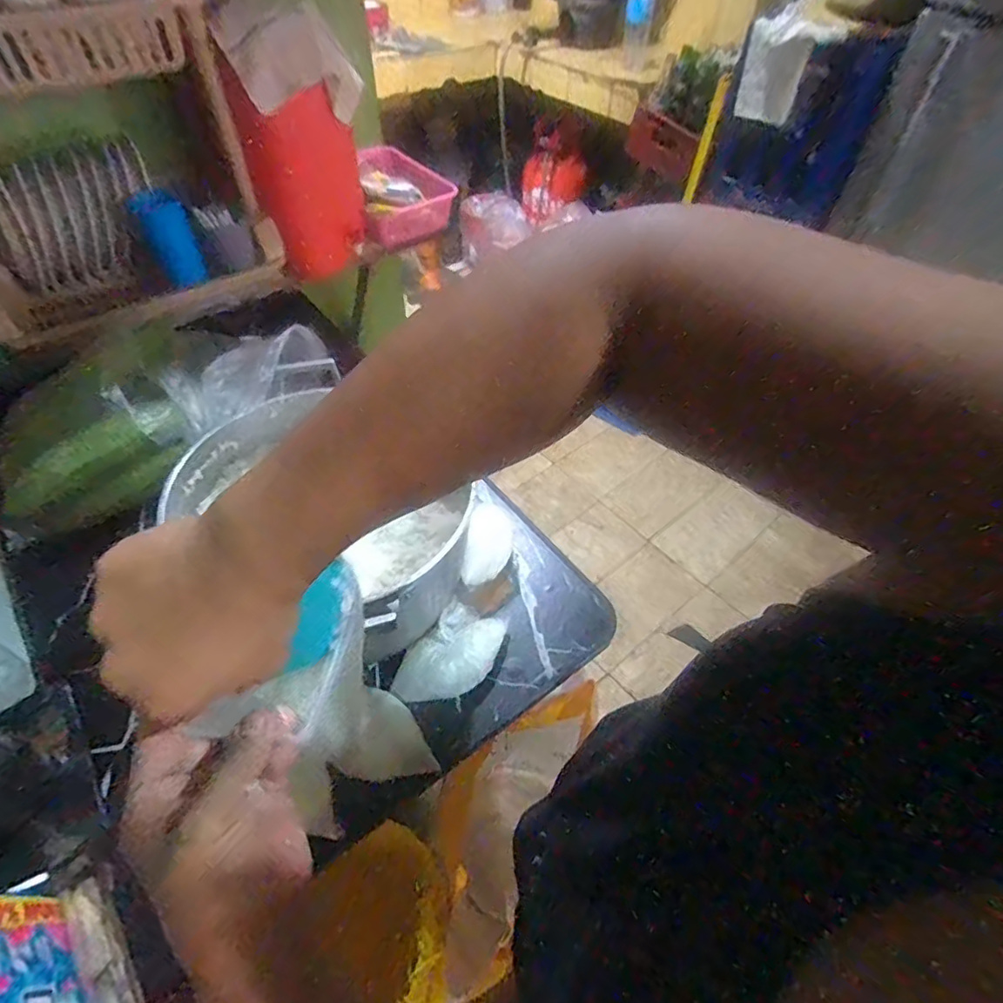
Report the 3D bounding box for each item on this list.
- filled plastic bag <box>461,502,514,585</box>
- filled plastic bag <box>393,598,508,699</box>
[{"bbox_3d":[-0.017,0.055,0.717,0.060,0.040,0.106,3,50,1],"label":"filled plastic bag"},{"bbox_3d":[-0.050,0.168,0.618,0.074,0.045,0.143,31,56,22],"label":"filled plastic bag"}]

